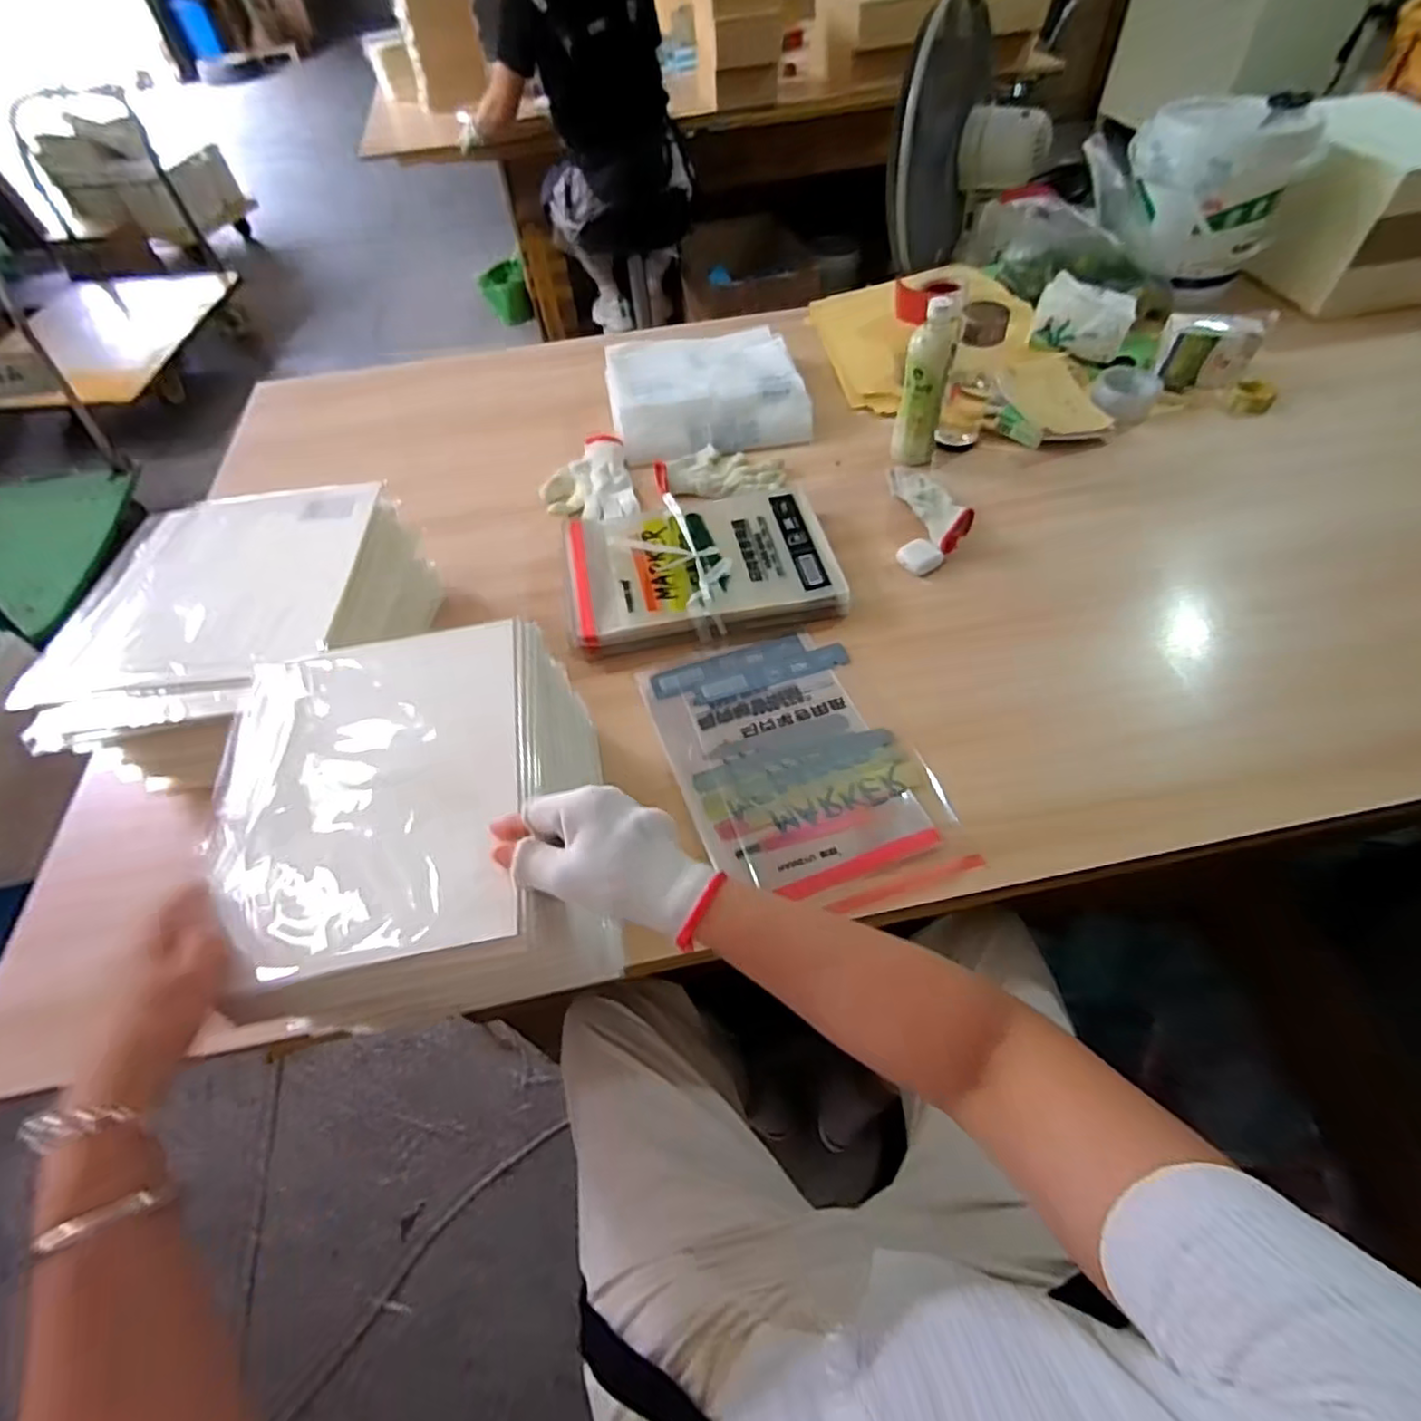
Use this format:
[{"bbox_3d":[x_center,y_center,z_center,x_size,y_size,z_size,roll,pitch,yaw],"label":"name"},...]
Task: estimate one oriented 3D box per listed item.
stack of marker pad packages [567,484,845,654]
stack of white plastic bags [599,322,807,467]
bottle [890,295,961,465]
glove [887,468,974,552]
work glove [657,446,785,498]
[{"bbox_3d":[-0.013,-0.188,0.865,0.334,0.044,0.234,-10,54,-4],"label":"stack of marker pad packages"},{"bbox_3d":[-0.006,-0.533,1.101,0.313,0.065,0.301,-10,54,-3],"label":"stack of white plastic bags"},{"bbox_3d":[0.299,-0.454,0.929,0.063,0.199,0.058,12,56,12],"label":"bottle"},{"bbox_3d":[0.301,-0.292,0.923,0.059,0.037,0.195,-14,54,-7],"label":"glove"},{"bbox_3d":[0.013,-0.352,0.996,0.187,0.020,0.113,6,55,8],"label":"work glove"}]

